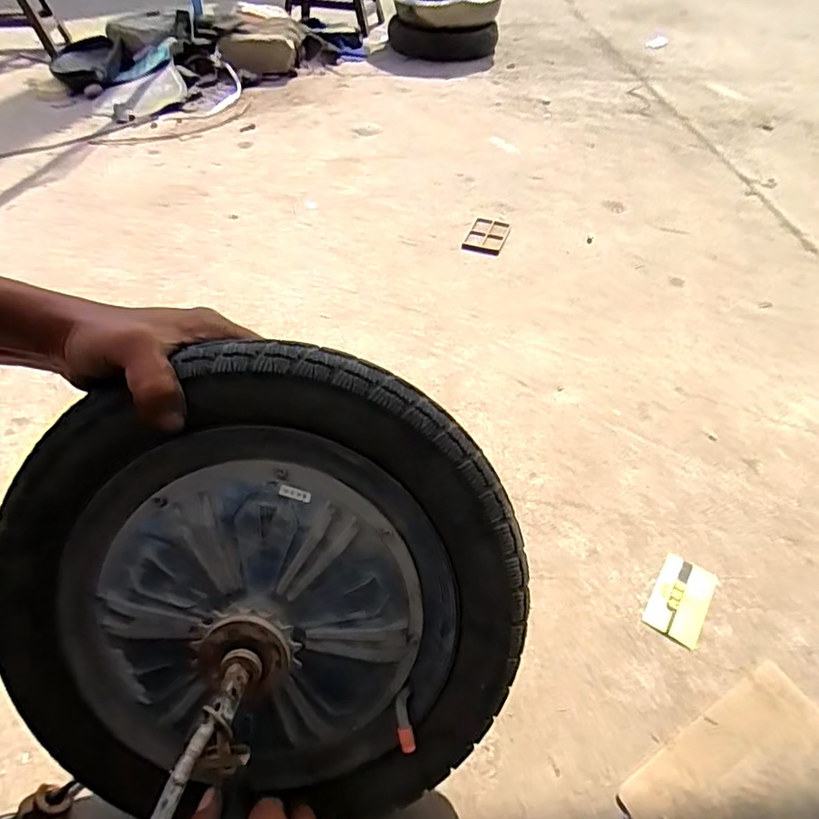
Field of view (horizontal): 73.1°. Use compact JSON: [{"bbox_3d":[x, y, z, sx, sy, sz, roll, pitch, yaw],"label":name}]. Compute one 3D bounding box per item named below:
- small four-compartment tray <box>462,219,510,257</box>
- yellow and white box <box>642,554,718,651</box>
[{"bbox_3d":[0.135,-0.305,0.967,0.065,0.010,0.091,17,49,15],"label":"small four-compartment tray"},{"bbox_3d":[0.272,0.189,0.553,0.053,0.004,0.085,26,52,22],"label":"yellow and white box"}]

